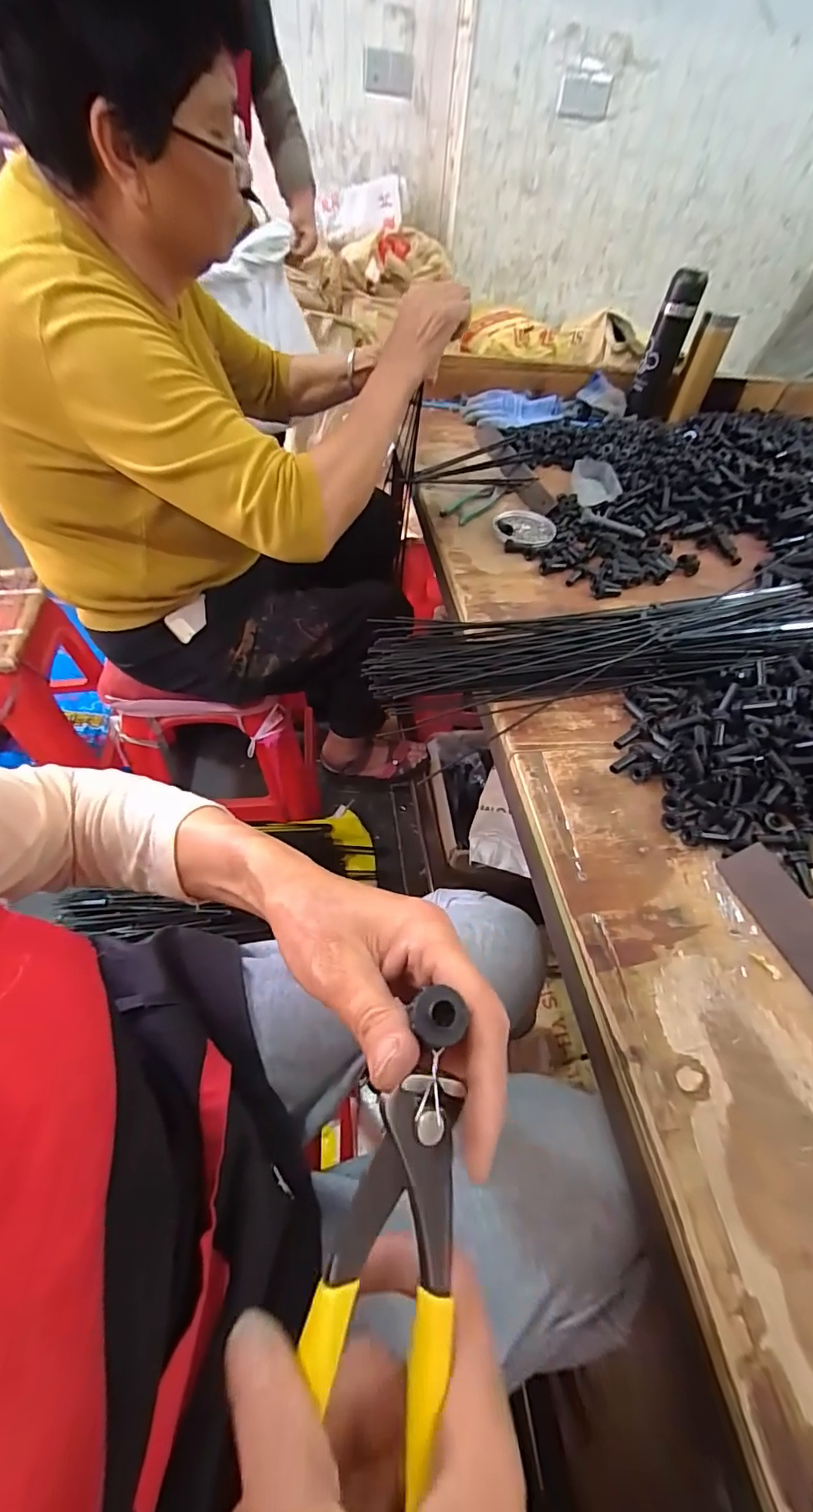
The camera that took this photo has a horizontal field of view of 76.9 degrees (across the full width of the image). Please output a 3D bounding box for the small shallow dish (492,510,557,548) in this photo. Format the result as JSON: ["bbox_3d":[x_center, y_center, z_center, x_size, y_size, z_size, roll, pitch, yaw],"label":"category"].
[{"bbox_3d":[0.173,-0.338,0.753,0.089,0.011,0.090,3,52,-4],"label":"small shallow dish"}]

